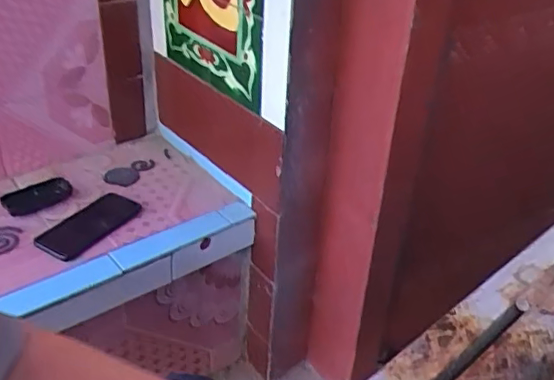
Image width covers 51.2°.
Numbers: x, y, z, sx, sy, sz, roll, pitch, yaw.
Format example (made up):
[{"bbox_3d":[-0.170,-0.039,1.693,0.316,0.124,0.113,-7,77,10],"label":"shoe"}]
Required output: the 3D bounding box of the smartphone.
[{"bbox_3d":[-0.300,0.058,0.933,0.087,0.014,0.175,18,36,23],"label":"smartphone"}]

